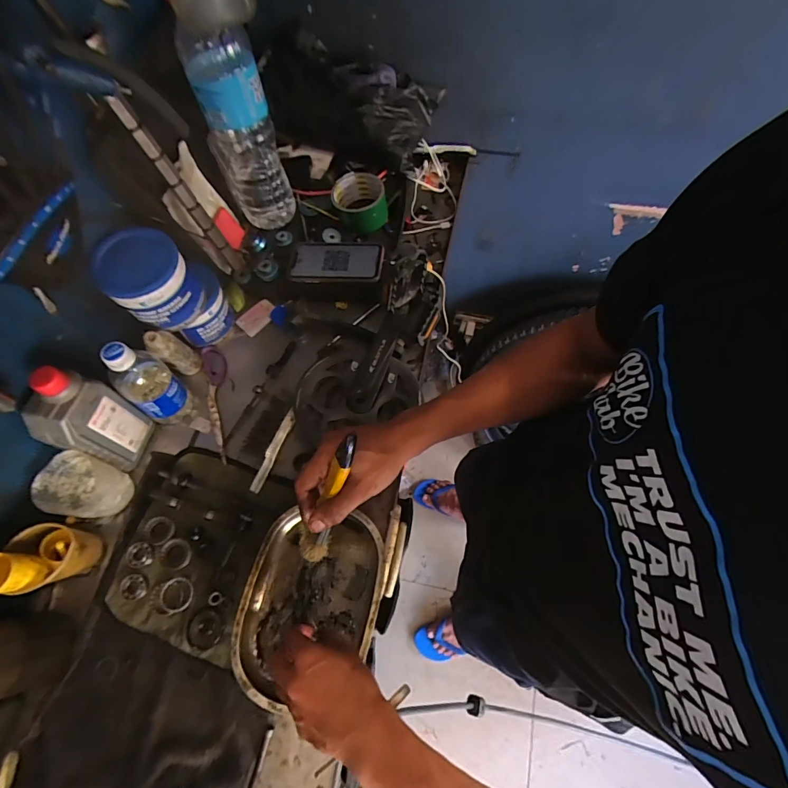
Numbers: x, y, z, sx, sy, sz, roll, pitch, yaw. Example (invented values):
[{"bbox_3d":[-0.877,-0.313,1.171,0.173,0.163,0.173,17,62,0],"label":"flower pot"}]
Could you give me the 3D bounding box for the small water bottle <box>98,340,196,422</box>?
[{"bbox_3d":[-0.331,-0.015,0.549,0.062,0.169,0.061,0,65,0],"label":"small water bottle"}]

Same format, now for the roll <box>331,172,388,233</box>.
[{"bbox_3d":[-0.056,-0.316,0.679,0.087,0.055,0.076,-10,66,-4],"label":"roll"}]

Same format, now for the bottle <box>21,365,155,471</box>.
[{"bbox_3d":[-0.379,0.036,0.513,0.055,0.177,0.081,14,66,7],"label":"bottle"}]

